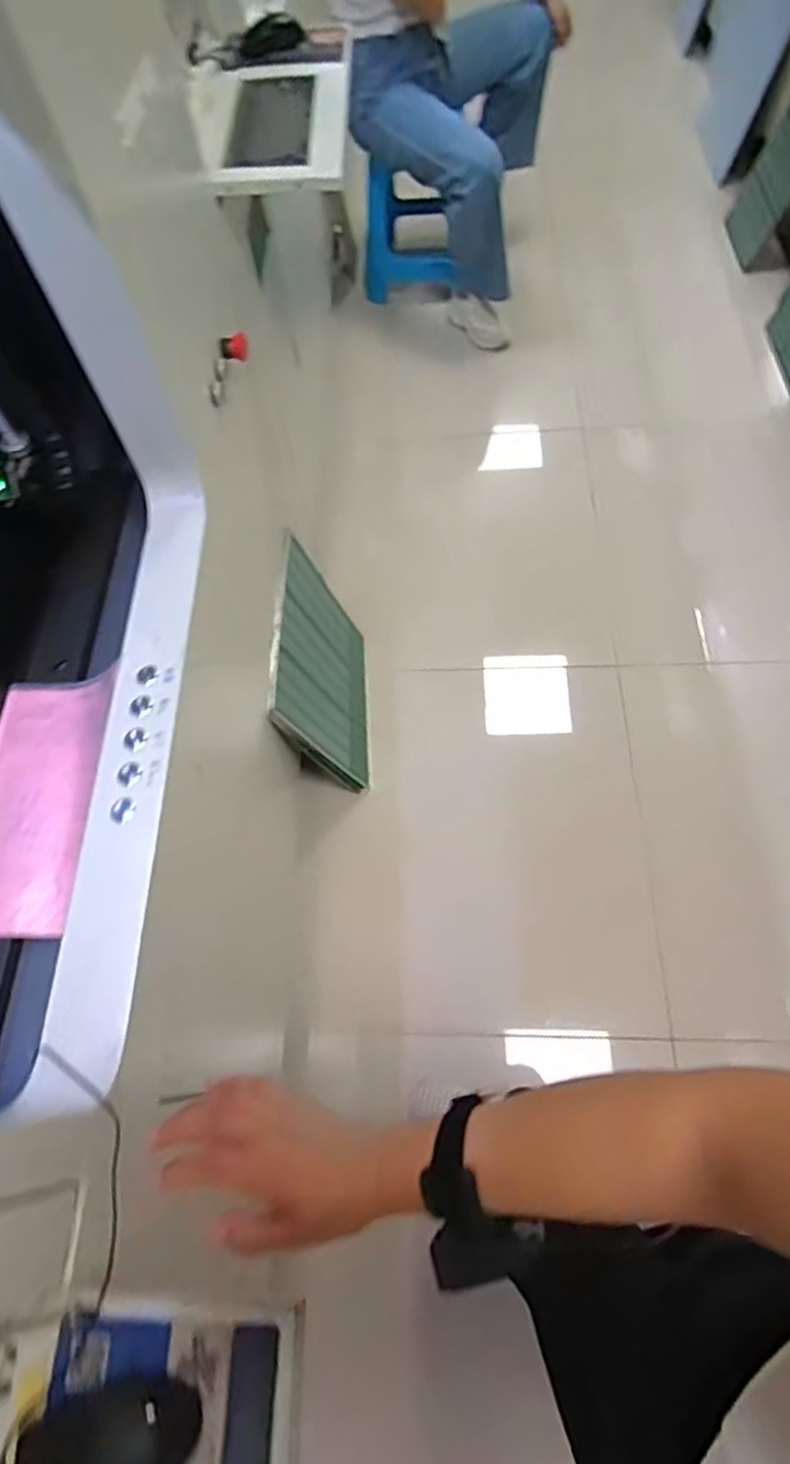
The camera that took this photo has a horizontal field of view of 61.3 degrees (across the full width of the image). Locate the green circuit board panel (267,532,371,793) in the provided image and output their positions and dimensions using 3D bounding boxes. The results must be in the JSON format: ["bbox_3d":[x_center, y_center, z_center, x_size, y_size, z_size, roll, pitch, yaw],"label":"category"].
[{"bbox_3d":[-0.140,-0.122,1.393,0.028,0.421,0.407,-8,64,19],"label":"green circuit board panel"}]

